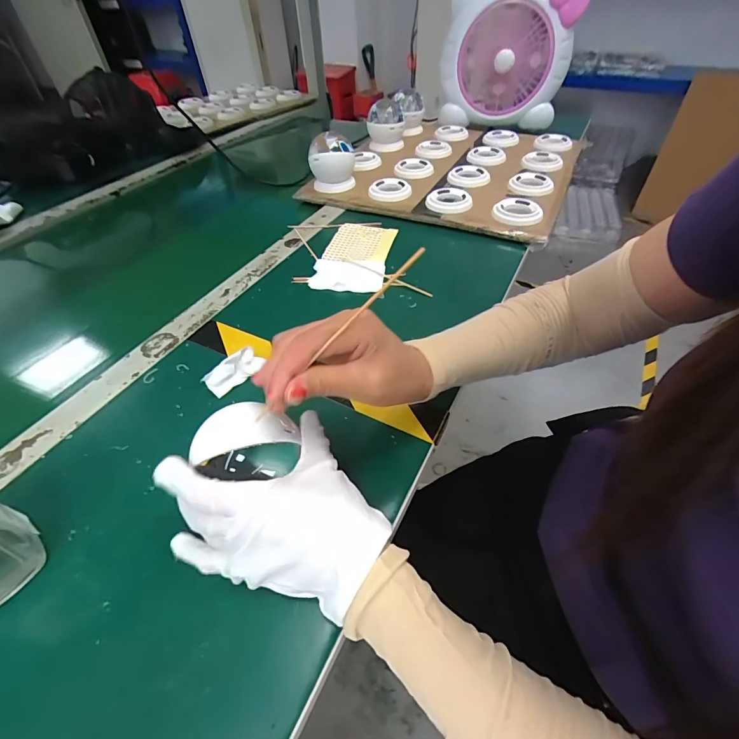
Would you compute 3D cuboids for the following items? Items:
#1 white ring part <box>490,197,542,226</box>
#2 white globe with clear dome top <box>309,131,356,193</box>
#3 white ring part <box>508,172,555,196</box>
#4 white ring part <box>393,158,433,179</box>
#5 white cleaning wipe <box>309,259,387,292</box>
[{"bbox_3d":[0.225,-0.240,0.581,0.070,0.013,0.075,14,50,15],"label":"white ring part"},{"bbox_3d":[-0.066,-0.365,0.669,0.077,0.080,0.082,-6,48,-3],"label":"white globe with clear dome top"},{"bbox_3d":[0.276,-0.318,0.650,0.071,0.014,0.086,17,50,17],"label":"white ring part"},{"bbox_3d":[0.086,-0.384,0.725,0.075,0.014,0.075,-11,48,-8],"label":"white ring part"},{"bbox_3d":[-0.028,-0.127,0.505,0.094,0.013,0.070,4,48,5],"label":"white cleaning wipe"}]

